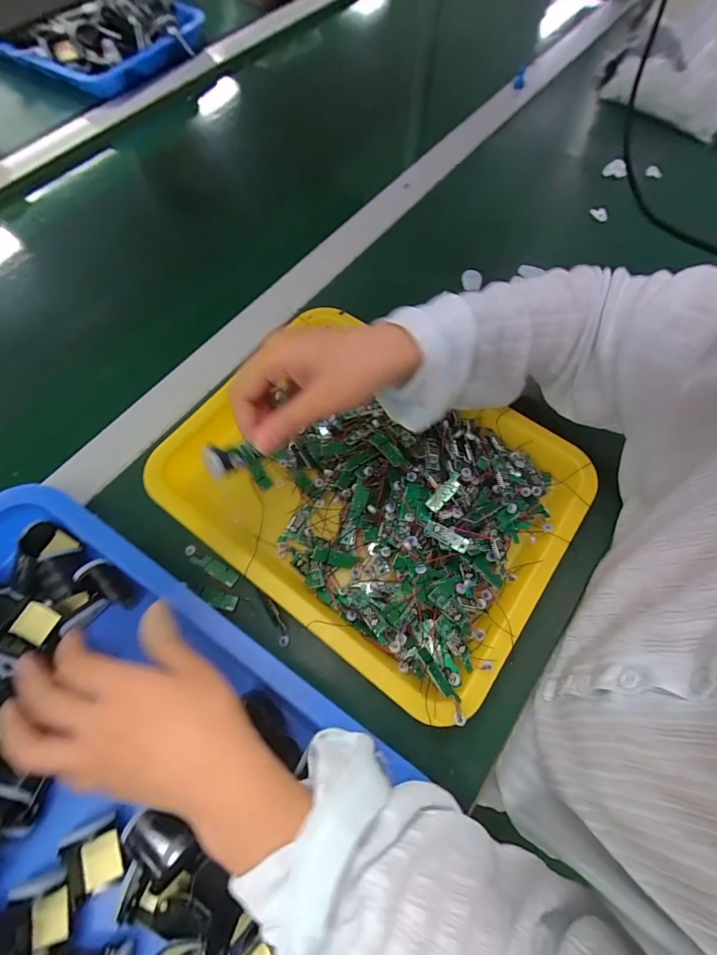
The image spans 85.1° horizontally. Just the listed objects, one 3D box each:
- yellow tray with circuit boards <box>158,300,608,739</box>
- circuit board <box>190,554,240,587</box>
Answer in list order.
[{"bbox_3d":[0.011,0.000,0.344,0.327,0.052,0.259,34,70,12],"label":"yellow tray with circuit boards"},{"bbox_3d":[-0.123,0.078,0.335,0.043,0.005,0.013,29,69,11],"label":"circuit board"}]

